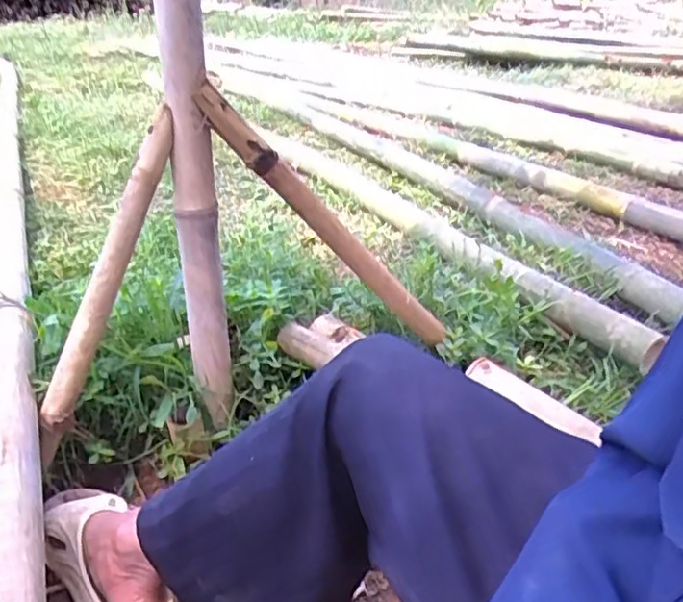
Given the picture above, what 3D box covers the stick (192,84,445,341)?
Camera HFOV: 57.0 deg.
[{"bbox_3d":[-0.006,-0.100,0.930,0.045,0.557,0.042,-48,36,-1],"label":"stick"}]

